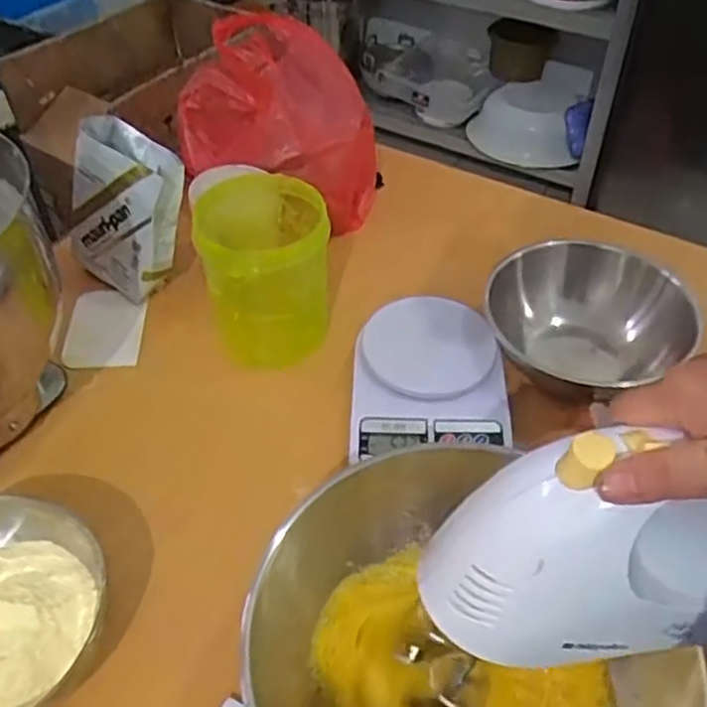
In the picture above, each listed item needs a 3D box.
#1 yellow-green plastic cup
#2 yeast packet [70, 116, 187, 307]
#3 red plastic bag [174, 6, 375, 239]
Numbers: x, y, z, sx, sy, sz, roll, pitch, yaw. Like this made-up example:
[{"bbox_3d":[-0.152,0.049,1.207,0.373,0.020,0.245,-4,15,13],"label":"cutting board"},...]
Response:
[{"bbox_3d":[-0.079,-0.080,0.689,0.104,0.137,0.114,0,46,0],"label":"yellow-green plastic cup"},{"bbox_3d":[-0.225,-0.147,0.740,0.112,0.144,0.089,28,53,24],"label":"yeast packet"},{"bbox_3d":[-0.086,-0.273,0.855,0.230,0.169,0.142,17,49,17],"label":"red plastic bag"}]

